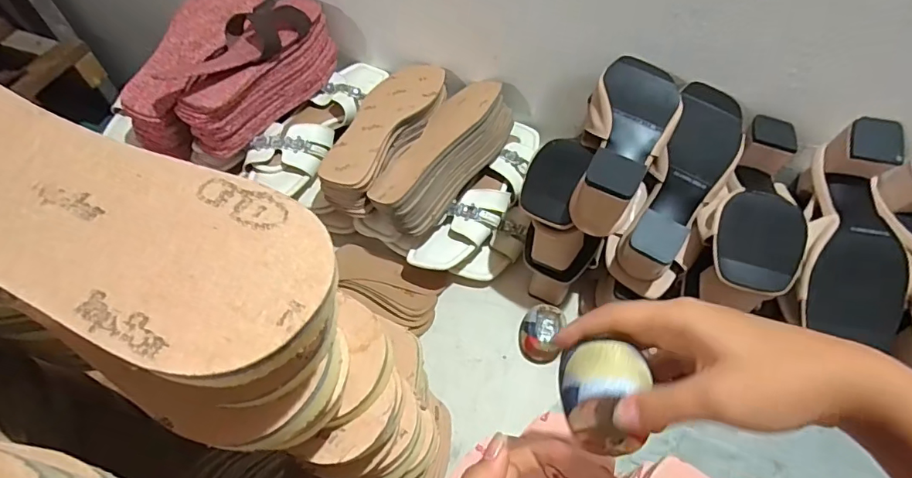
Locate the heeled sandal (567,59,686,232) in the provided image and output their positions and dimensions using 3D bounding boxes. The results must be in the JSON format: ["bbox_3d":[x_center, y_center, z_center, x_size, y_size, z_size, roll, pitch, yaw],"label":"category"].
[{"bbox_3d":[0.180,-0.095,0.528,0.090,0.117,0.231,18,58,14],"label":"heeled sandal"}]

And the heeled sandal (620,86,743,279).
[{"bbox_3d":[0.250,-0.064,0.543,0.073,0.065,0.239,25,75,18],"label":"heeled sandal"}]

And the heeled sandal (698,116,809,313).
[{"bbox_3d":[0.317,-0.029,0.532,0.096,0.081,0.228,20,59,16],"label":"heeled sandal"}]

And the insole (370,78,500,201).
[{"bbox_3d":[-0.025,-0.129,0.630,0.085,0.011,0.236,6,49,37],"label":"insole"}]

